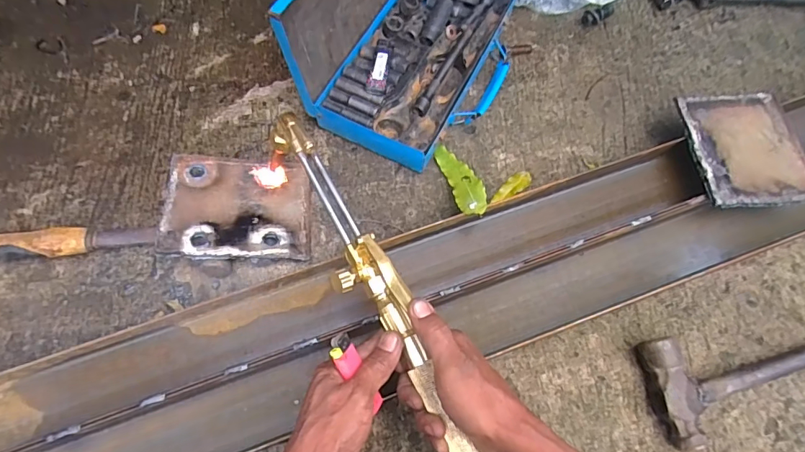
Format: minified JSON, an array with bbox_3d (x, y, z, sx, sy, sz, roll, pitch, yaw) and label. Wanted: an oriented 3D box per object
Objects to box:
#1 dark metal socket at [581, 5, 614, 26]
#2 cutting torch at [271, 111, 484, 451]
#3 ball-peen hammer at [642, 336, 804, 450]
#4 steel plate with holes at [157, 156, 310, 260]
[{"bbox_3d":[0.278,-0.302,0.678,0.045,0.022,0.025,-32,70,-16],"label":"dark metal socket"},{"bbox_3d":[-0.016,0.078,0.426,0.050,0.068,0.439,-26,72,-12],"label":"cutting torch"},{"bbox_3d":[0.384,0.145,0.490,0.263,0.029,0.103,-10,66,-7],"label":"ball-peen hammer"},{"bbox_3d":[-0.183,-0.022,0.536,0.153,0.006,0.120,2,65,-15],"label":"steel plate with holes"}]

